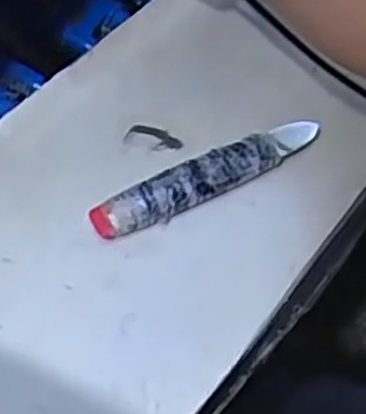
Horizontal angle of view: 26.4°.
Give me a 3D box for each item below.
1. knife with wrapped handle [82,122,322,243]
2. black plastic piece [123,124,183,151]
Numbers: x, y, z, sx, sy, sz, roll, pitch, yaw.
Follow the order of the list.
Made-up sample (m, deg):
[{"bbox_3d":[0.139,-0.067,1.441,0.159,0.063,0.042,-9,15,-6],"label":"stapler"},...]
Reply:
[{"bbox_3d":[0.020,-0.021,0.516,0.168,0.022,0.027,-23,63,-20],"label":"knife with wrapped handle"},{"bbox_3d":[-0.020,-0.049,0.541,0.040,0.007,0.022,15,57,3],"label":"black plastic piece"}]

